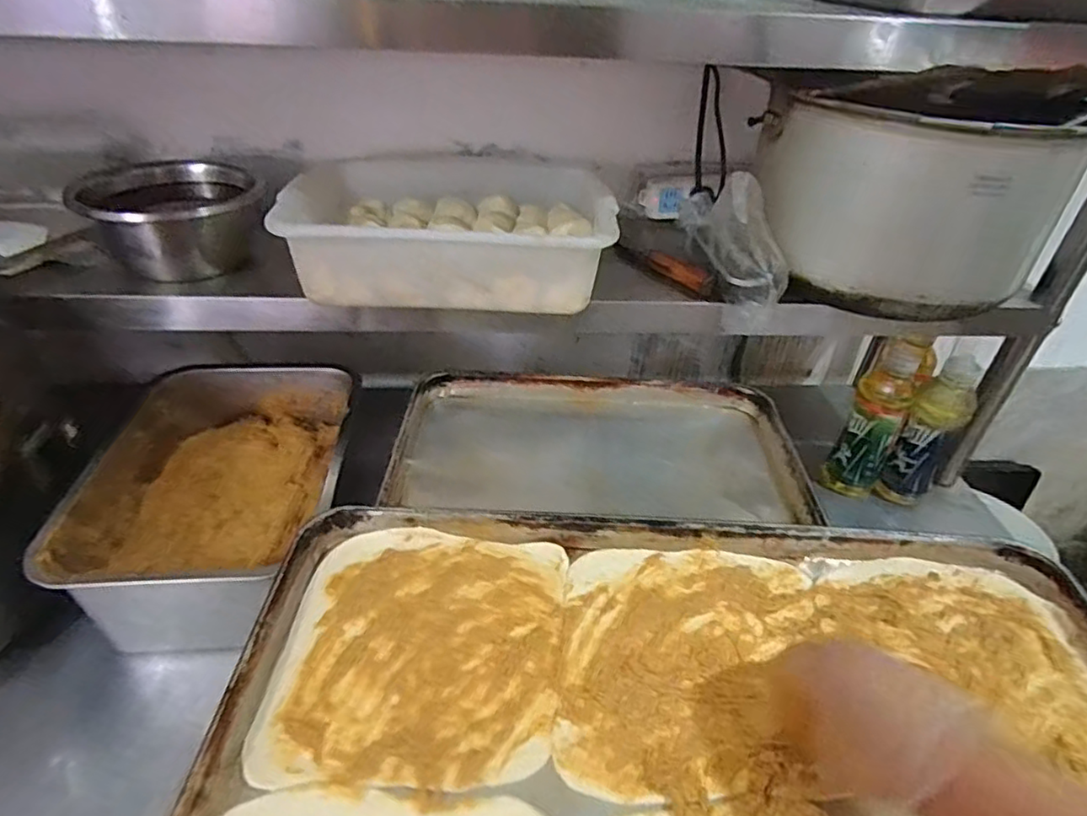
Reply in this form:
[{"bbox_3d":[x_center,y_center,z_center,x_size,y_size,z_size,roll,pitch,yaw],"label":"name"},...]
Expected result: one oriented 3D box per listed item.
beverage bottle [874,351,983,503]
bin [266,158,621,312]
[{"bbox_3d":[0.525,0.031,0.852,0.070,0.223,0.070,23,39,26],"label":"beverage bottle"},{"bbox_3d":[-0.100,-0.216,0.740,0.354,0.084,0.303,4,34,0],"label":"bin"}]

